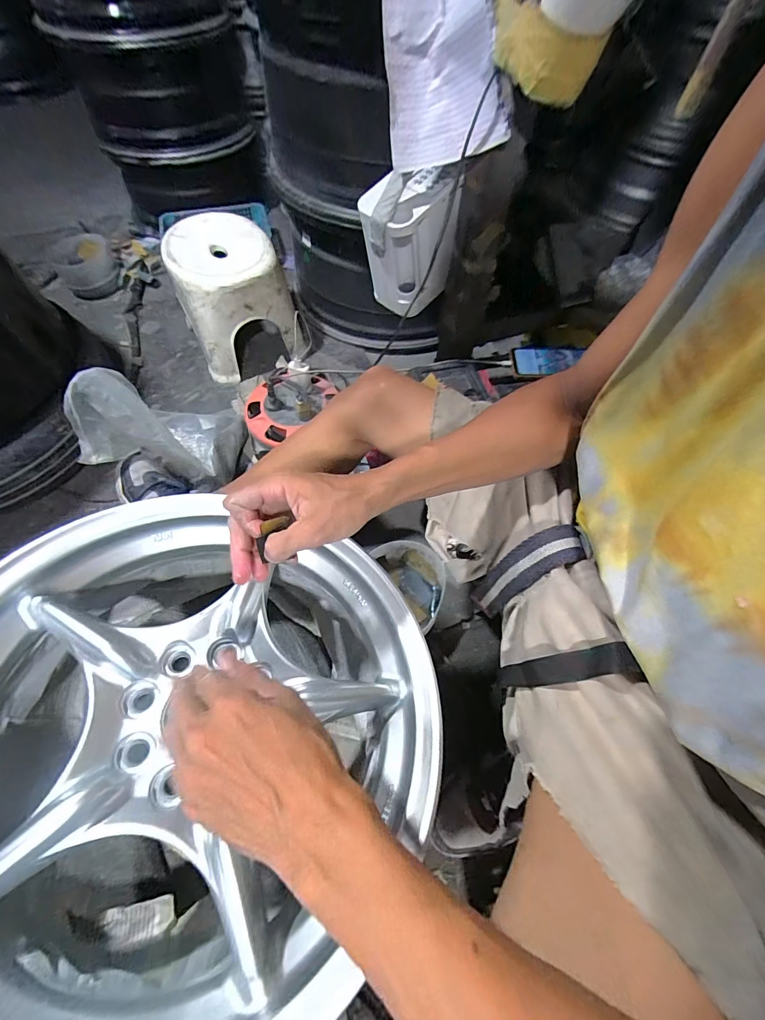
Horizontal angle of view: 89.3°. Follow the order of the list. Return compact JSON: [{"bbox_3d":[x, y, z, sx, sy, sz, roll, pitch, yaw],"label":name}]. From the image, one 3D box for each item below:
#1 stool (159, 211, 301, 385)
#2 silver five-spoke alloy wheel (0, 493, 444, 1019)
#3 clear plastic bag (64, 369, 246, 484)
[{"bbox_3d":[-0.354,-0.504,0.941,0.234,0.262,0.238,-22,65,-14],"label":"stool"},{"bbox_3d":[-0.168,0.202,0.379,0.414,0.200,0.414,8,56,-12],"label":"silver five-spoke alloy wheel"},{"bbox_3d":[-0.427,-0.153,0.754,0.290,0.142,0.174,13,55,-36],"label":"clear plastic bag"}]

